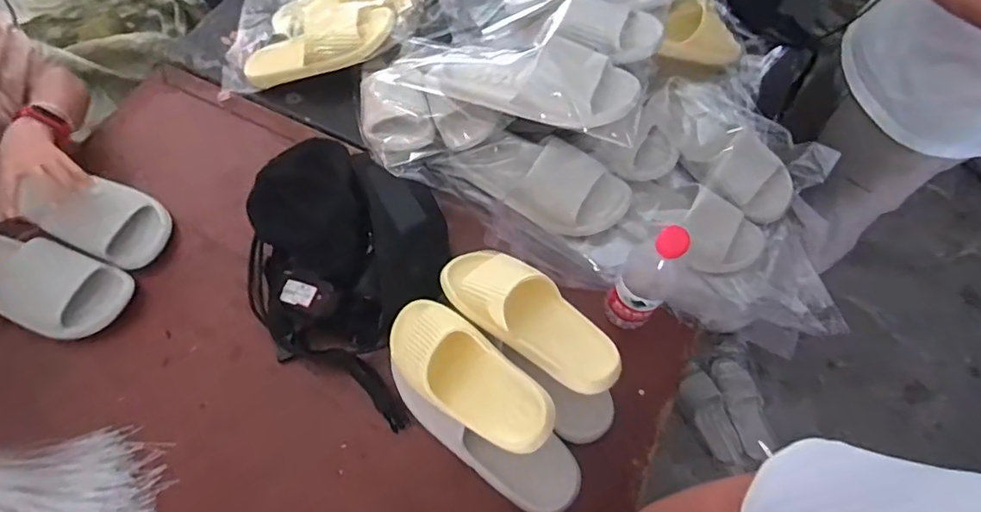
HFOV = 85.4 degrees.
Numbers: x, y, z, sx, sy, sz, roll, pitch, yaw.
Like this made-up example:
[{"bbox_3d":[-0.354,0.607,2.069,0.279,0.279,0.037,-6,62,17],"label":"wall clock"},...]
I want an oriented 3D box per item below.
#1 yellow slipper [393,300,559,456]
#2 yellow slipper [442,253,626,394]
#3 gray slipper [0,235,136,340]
[{"bbox_3d":[-0.035,0.127,0.610,0.241,0.054,0.094,34,71,29],"label":"yellow slipper"},{"bbox_3d":[0.046,0.068,0.637,0.240,0.059,0.088,38,72,16],"label":"yellow slipper"},{"bbox_3d":[-0.638,0.033,0.736,0.231,0.067,0.111,18,68,8],"label":"gray slipper"}]

